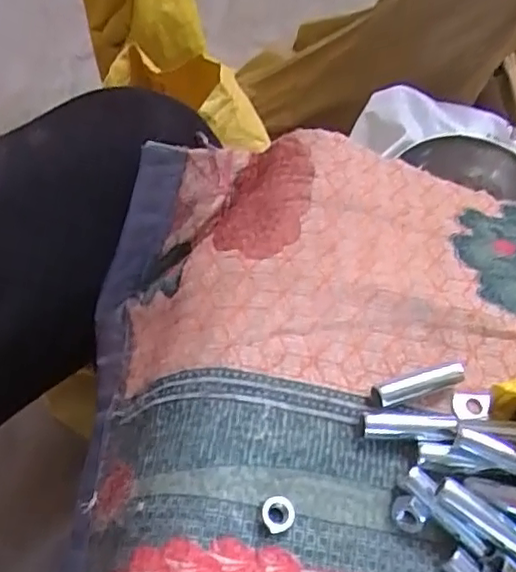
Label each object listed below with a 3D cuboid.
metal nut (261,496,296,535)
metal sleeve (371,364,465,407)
[{"bbox_3d":[0.008,0.091,0.248,0.013,0.006,0.013,-15,62,-16],"label":"metal nut"},{"bbox_3d":[0.073,0.045,0.279,0.043,0.009,0.008,-11,61,-14],"label":"metal sleeve"}]

